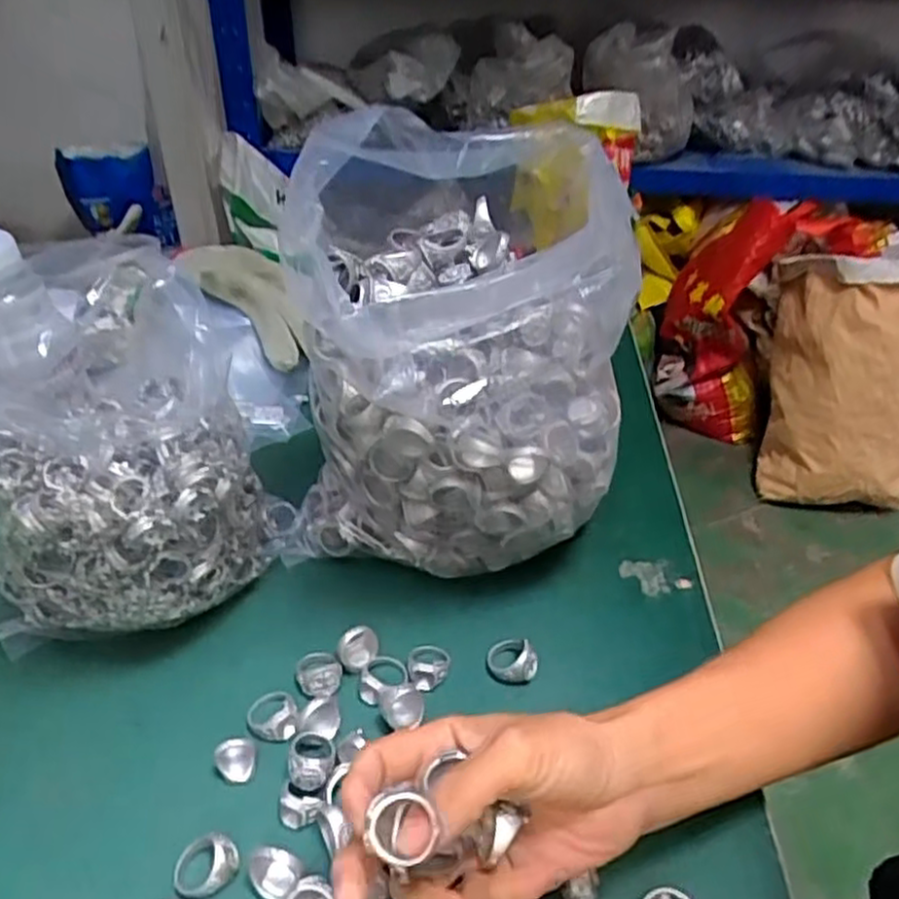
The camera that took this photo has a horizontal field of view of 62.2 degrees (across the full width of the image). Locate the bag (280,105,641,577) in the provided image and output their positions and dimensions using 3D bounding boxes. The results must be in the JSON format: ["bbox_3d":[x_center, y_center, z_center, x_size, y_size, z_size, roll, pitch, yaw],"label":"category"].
[{"bbox_3d":[-0.001,-0.049,0.461,0.201,0.255,0.184,-4,38,-6],"label":"bag"}]

